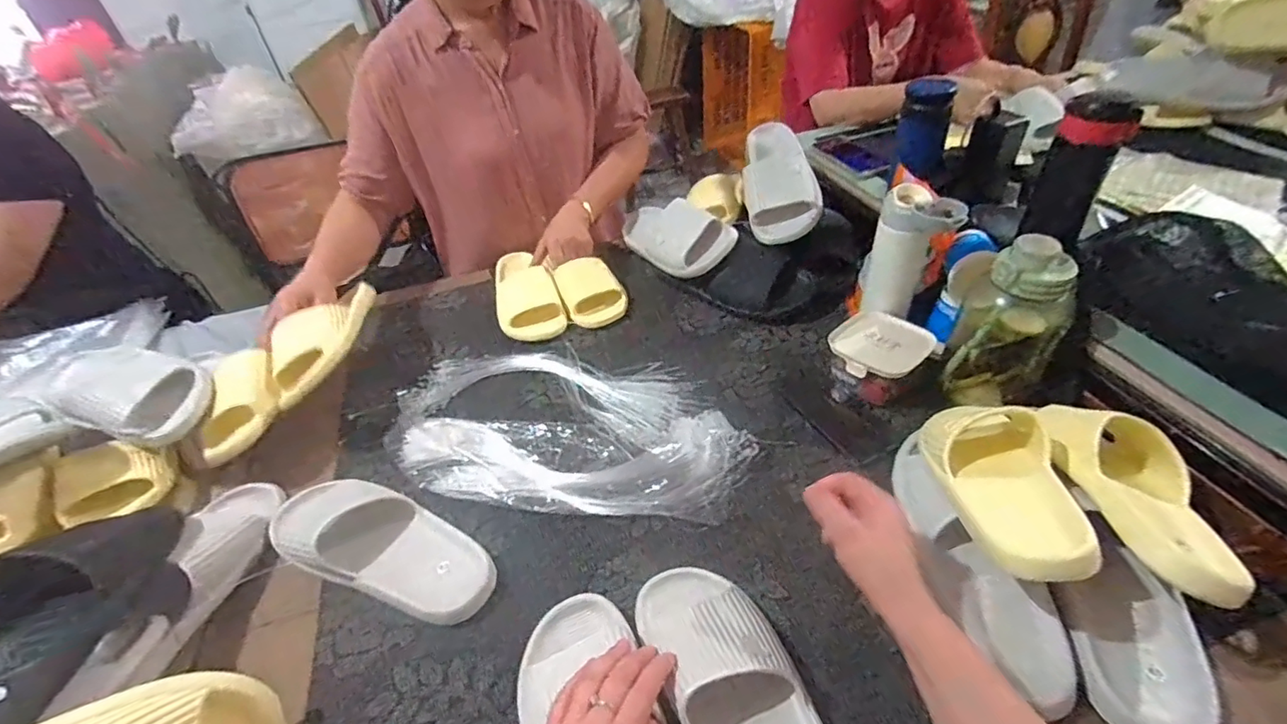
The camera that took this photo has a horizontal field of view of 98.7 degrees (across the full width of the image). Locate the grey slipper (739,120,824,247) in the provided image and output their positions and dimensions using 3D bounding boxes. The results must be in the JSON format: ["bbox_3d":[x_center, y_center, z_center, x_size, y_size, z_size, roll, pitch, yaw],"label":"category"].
[{"bbox_3d":[0.218,-0.305,0.905,0.112,0.065,0.253,-4,62,3],"label":"grey slipper"}]

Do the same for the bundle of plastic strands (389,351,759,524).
[{"bbox_3d":[-0.104,0.076,0.713,0.464,0.046,0.249,6,44,14],"label":"bundle of plastic strands"}]

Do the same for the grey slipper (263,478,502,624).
[{"bbox_3d":[-0.288,0.184,0.585,0.276,0.076,0.110,15,47,23],"label":"grey slipper"}]

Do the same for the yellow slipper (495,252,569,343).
[{"bbox_3d":[-0.198,-0.122,0.923,0.110,0.059,0.221,-20,43,-13],"label":"yellow slipper"}]

